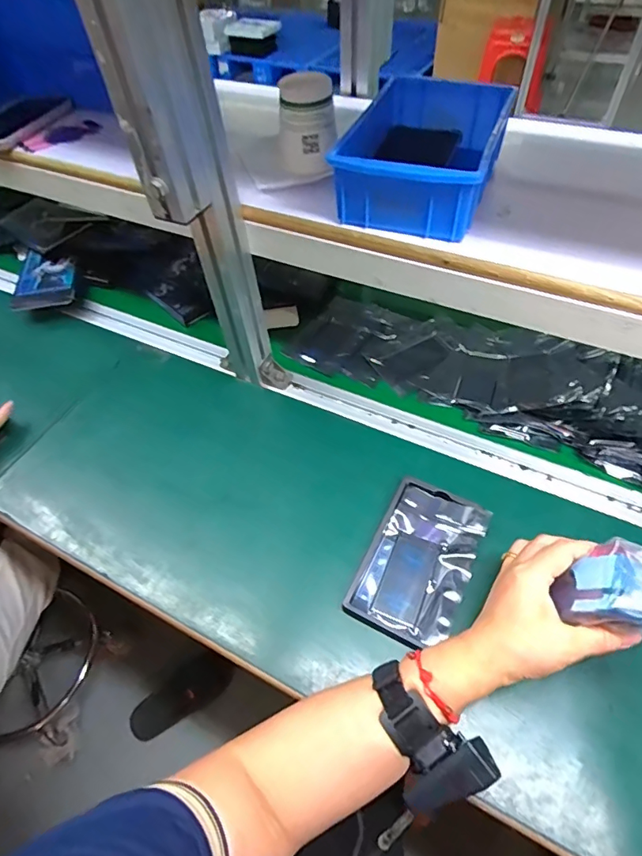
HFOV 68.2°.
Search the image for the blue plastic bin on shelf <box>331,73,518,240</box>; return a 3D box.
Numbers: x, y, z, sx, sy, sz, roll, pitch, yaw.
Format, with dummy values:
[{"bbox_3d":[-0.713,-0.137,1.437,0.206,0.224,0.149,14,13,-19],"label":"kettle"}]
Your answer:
[{"bbox_3d":[0.102,-0.267,0.461,0.127,0.063,0.205,14,55,15],"label":"blue plastic bin on shelf"}]

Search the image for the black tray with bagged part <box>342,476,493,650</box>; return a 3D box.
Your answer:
[{"bbox_3d":[0.100,0.130,0.478,0.097,0.022,0.155,22,57,19],"label":"black tray with bagged part"}]

